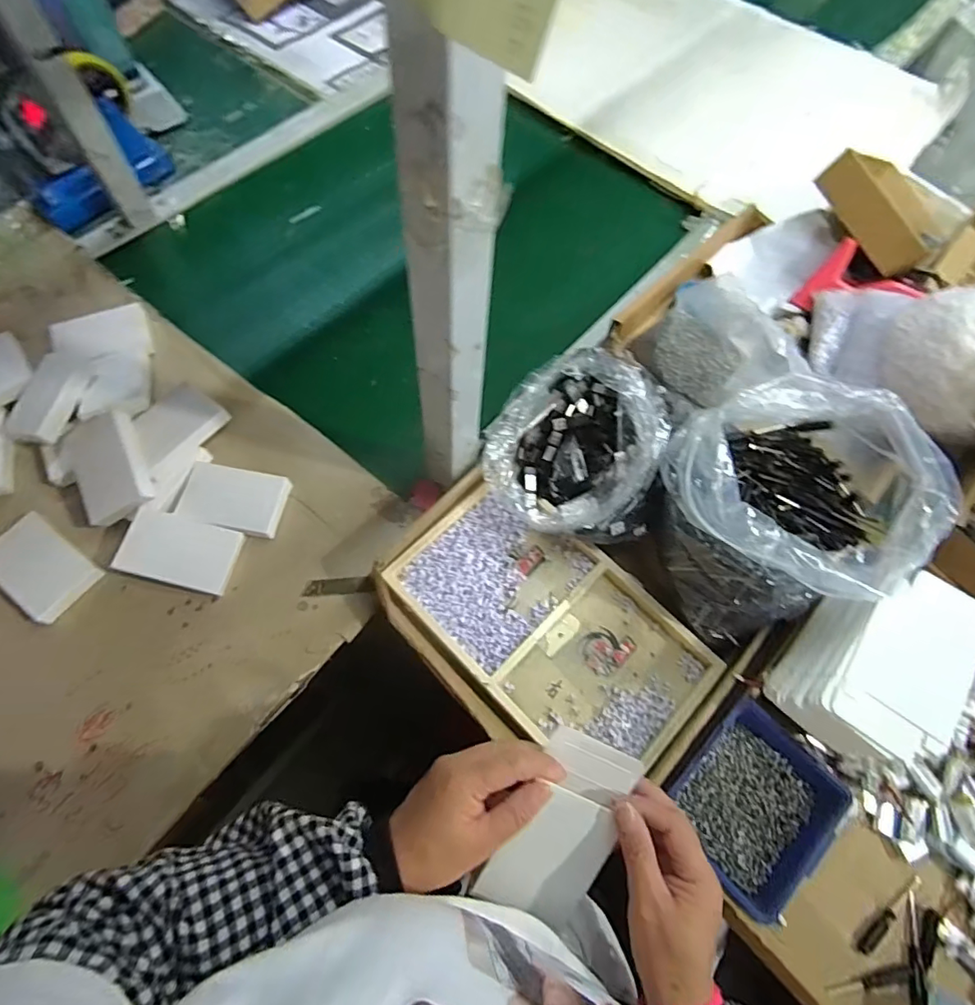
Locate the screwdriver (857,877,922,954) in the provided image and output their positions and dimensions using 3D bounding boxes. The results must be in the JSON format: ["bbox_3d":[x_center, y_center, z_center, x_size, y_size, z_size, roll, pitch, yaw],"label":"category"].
[{"bbox_3d":[0.375,0.385,0.491,0.089,0.007,0.015,-33,72,-14],"label":"screwdriver"}]

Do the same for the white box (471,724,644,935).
[{"bbox_3d":[0.052,0.231,0.368,0.068,0.026,0.133,28,90,10],"label":"white box"}]

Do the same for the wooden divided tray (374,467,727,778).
[{"bbox_3d":[0.057,0.132,0.563,0.331,0.042,0.211,41,72,14],"label":"wooden divided tray"}]

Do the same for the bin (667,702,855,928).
[{"bbox_3d":[0.240,0.273,0.482,0.121,0.034,0.143,43,71,14],"label":"bin"}]

